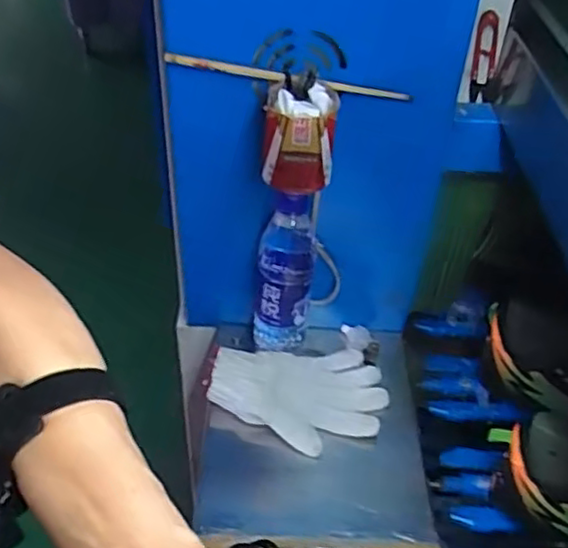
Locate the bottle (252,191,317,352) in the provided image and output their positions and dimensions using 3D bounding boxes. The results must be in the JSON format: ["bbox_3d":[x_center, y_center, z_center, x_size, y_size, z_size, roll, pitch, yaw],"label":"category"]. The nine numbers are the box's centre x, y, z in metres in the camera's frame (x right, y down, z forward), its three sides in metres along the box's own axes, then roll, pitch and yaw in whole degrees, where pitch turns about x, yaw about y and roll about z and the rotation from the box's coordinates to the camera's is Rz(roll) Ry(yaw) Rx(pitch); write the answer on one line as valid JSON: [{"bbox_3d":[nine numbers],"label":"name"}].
[{"bbox_3d":[0.000,-0.001,0.747,0.064,0.209,0.063,4,40,-1],"label":"bottle"}]

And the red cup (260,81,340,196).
[{"bbox_3d":[0.013,-0.124,0.618,0.064,0.088,0.061,3,40,-2],"label":"red cup"}]

